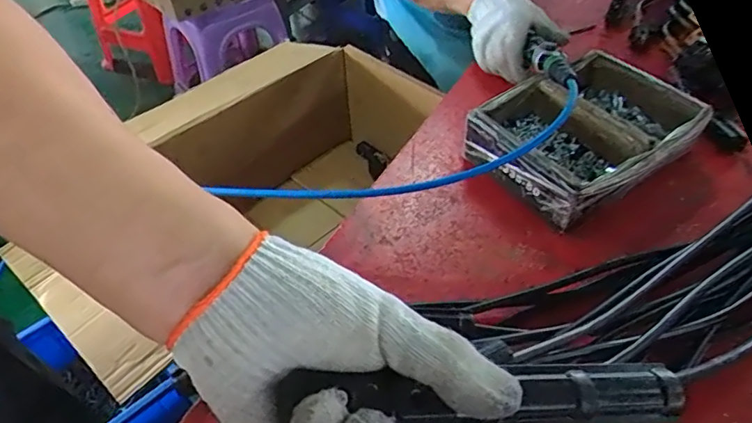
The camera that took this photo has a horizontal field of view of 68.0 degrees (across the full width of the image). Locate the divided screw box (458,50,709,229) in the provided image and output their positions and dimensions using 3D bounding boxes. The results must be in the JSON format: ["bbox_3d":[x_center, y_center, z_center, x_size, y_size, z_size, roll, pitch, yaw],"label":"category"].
[{"bbox_3d":[0.257,-0.102,0.695,0.253,0.069,0.200,-29,50,-23],"label":"divided screw box"}]

